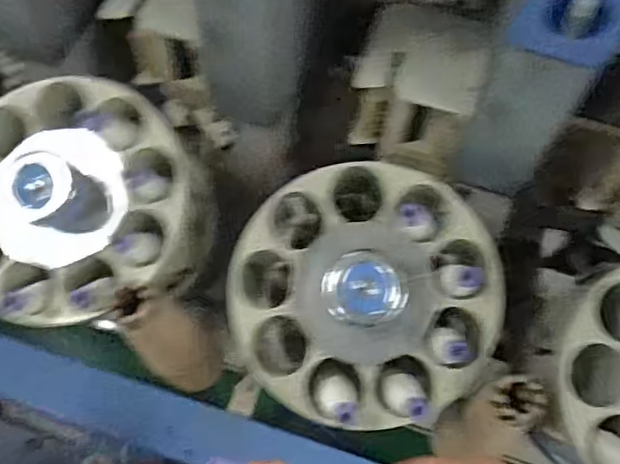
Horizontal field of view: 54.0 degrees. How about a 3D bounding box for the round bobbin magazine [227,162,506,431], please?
[{"bbox_3d":[0.051,0.054,0.573,0.249,0.070,0.238,-1,82,4],"label":"round bobbin magazine"}]

